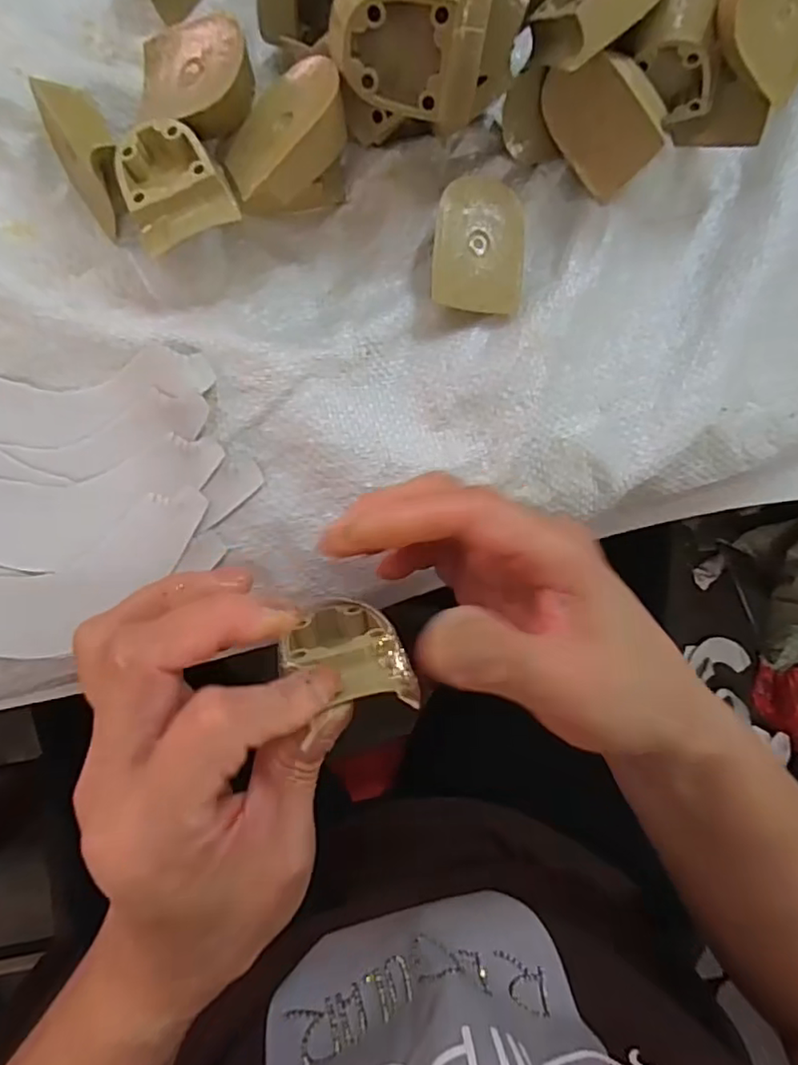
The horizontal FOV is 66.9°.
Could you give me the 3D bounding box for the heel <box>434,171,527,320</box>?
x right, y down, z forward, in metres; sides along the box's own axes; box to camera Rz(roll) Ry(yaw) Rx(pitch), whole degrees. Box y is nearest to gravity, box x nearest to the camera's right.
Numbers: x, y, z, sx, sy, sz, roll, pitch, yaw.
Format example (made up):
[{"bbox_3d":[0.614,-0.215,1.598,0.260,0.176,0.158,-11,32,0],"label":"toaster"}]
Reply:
[{"bbox_3d":[0.036,-0.129,0.272,0.041,0.024,0.055,3,83,-7],"label":"heel"}]

